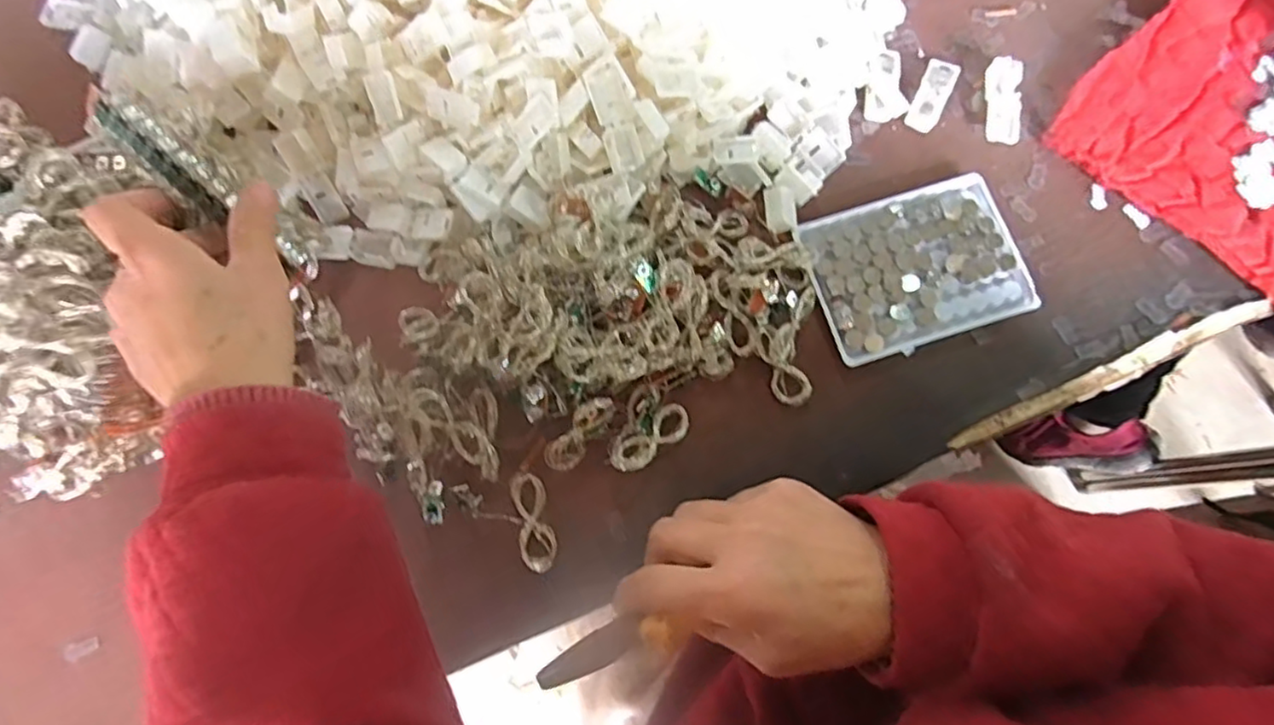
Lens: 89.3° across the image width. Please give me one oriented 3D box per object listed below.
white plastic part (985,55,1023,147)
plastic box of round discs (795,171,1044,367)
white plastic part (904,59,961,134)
[{"bbox_3d":[0.243,-0.174,0.425,0.020,0.014,0.056,7,78,2],"label":"white plastic part"},{"bbox_3d":[0.173,-0.060,0.399,0.129,0.011,0.096,-17,78,-4],"label":"plastic box of round discs"},{"bbox_3d":[0.198,-0.180,0.430,0.020,0.007,0.058,26,79,6],"label":"white plastic part"}]

